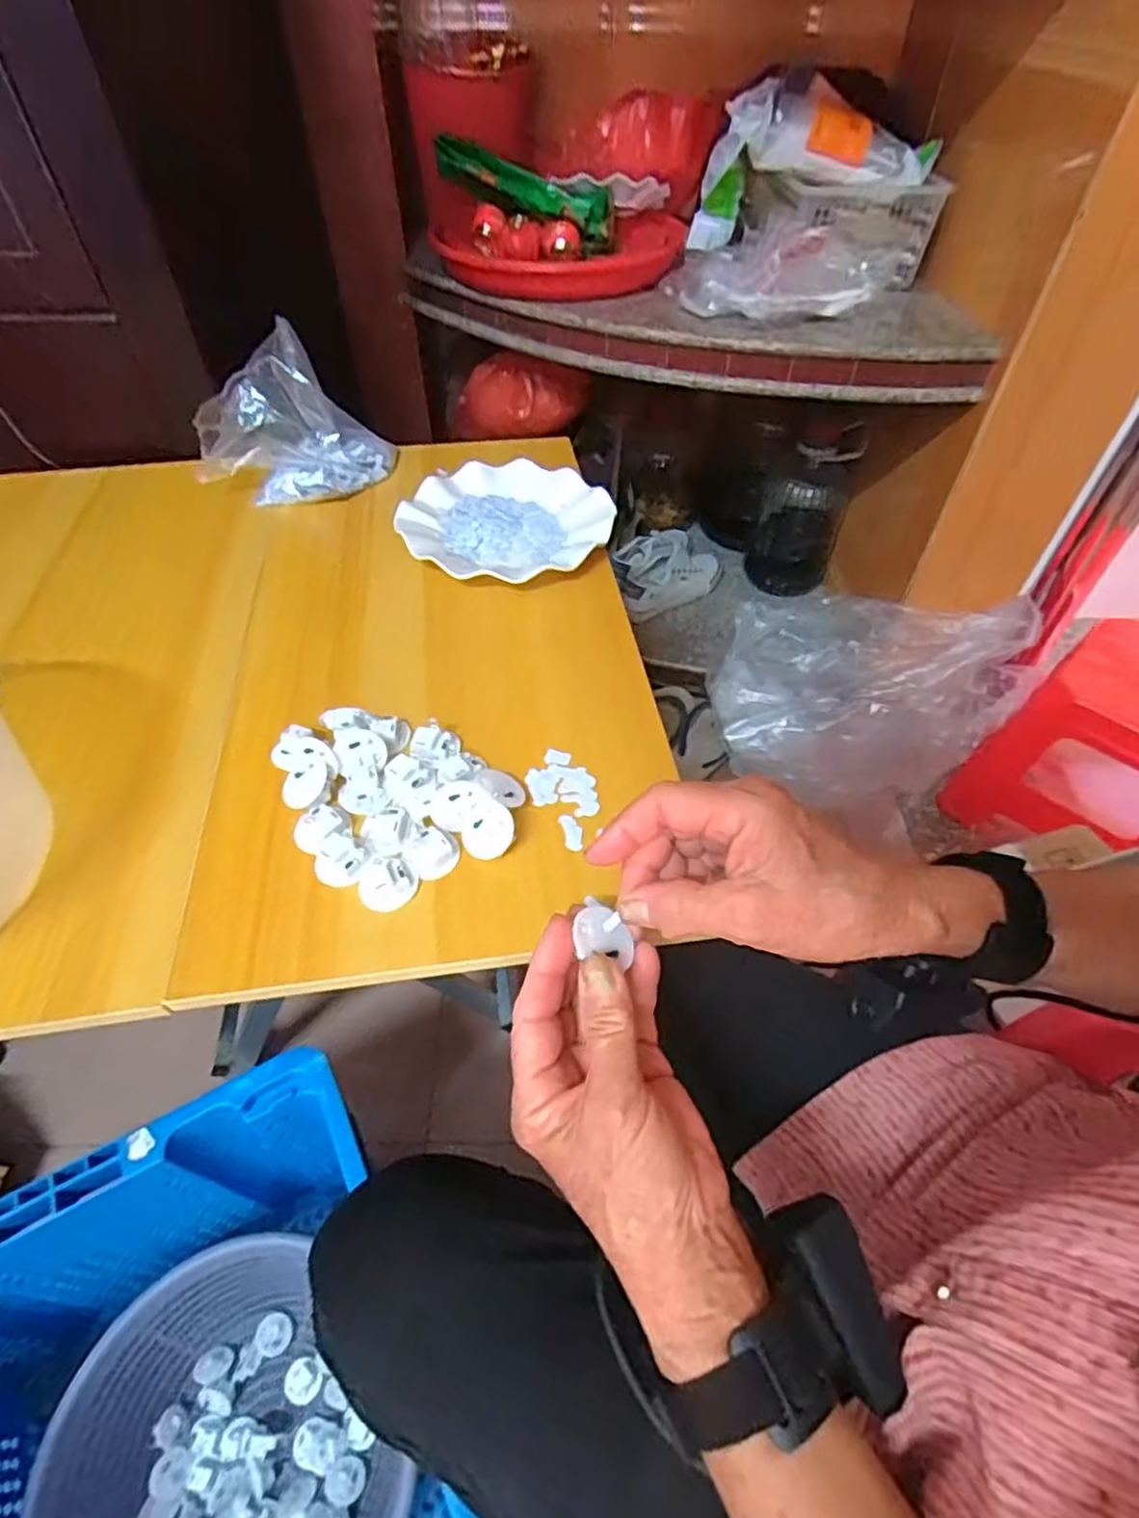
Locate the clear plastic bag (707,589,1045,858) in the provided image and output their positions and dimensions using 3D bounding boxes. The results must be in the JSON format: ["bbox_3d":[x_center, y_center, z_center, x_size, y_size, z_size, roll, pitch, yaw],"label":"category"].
[{"bbox_3d":[0.443,-0.094,1.089,0.432,0.262,0.323,19,52,15],"label":"clear plastic bag"}]

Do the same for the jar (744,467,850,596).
[{"bbox_3d":[0.444,-0.459,1.350,0.152,0.229,0.144,0,50,0],"label":"jar"}]

